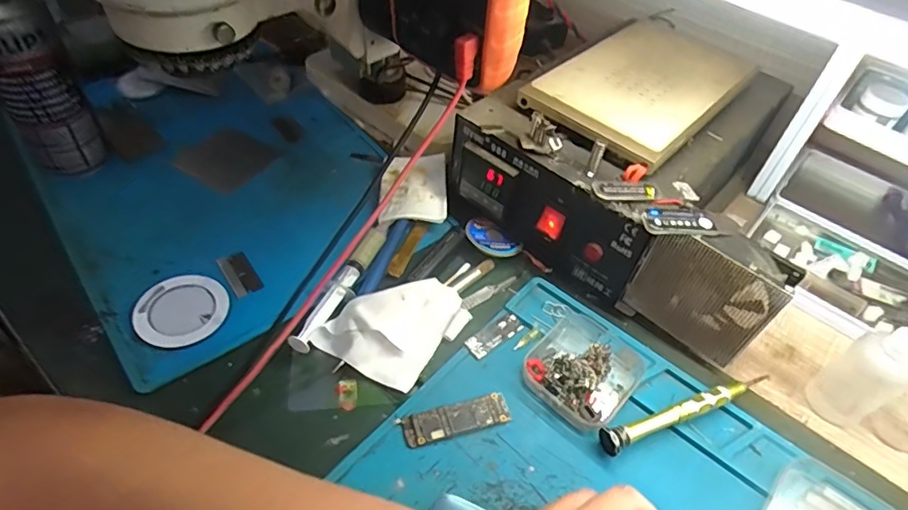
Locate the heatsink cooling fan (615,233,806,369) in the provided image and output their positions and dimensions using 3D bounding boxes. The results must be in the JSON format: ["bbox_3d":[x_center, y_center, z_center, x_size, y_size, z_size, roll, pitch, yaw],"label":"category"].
[{"bbox_3d":[0.162,0.022,0.353,0.082,0.084,0.028,30,52,20],"label":"heatsink cooling fan"}]

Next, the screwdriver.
[{"bbox_3d":[0.142,0.096,0.332,0.120,0.015,0.014,-14,51,-18],"label":"screwdriver"}]

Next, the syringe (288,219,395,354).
[{"bbox_3d":[-0.073,0.016,0.379,0.015,0.013,0.122,19,49,11],"label":"syringe"}]

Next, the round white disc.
[{"bbox_3d":[-0.180,0.037,0.360,0.055,0.008,0.052,3,48,-3],"label":"round white disc"}]

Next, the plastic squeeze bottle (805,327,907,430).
[{"bbox_3d":[0.254,0.072,0.331,0.035,0.075,0.034,-19,53,-21],"label":"plastic squeeze bottle"}]

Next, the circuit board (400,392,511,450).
[{"bbox_3d":[0.002,0.098,0.323,0.064,0.004,0.019,-11,50,-15],"label":"circuit board"}]

